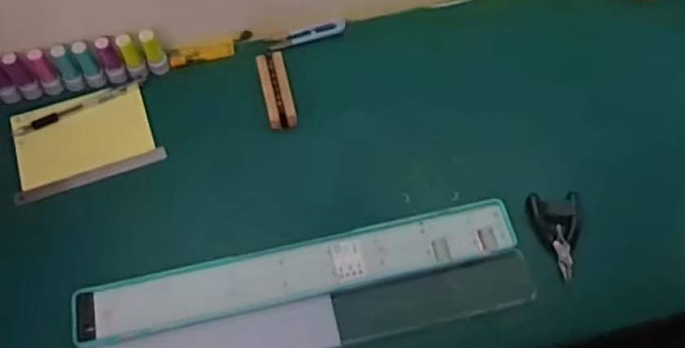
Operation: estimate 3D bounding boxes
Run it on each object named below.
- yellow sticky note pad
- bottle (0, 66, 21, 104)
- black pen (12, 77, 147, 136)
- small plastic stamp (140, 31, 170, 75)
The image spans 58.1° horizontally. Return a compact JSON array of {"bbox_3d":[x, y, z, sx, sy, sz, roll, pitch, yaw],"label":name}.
[{"bbox_3d":[-0.300,-0.048,0.710,0.149,0.008,0.106,-18,63,-8],"label":"yellow sticky note pad"},{"bbox_3d":[-0.399,-0.110,0.713,0.022,0.057,0.020,-41,68,-18],"label":"bottle"},{"bbox_3d":[-0.310,-0.081,0.733,0.159,0.007,0.016,-27,65,-12],"label":"black pen"},{"bbox_3d":[-0.224,-0.145,0.734,0.021,0.058,0.020,-13,62,-6],"label":"small plastic stamp"}]

